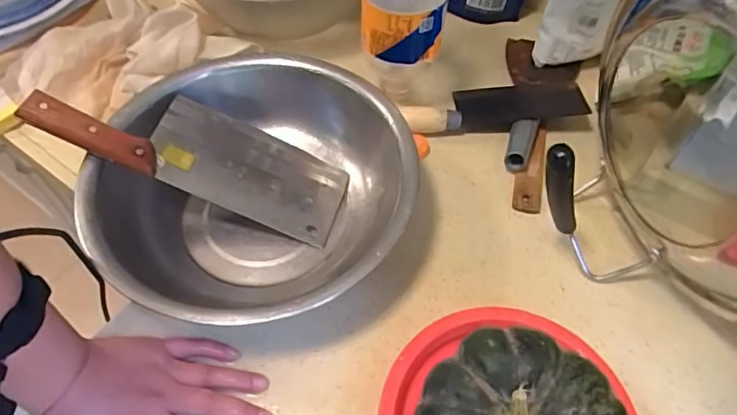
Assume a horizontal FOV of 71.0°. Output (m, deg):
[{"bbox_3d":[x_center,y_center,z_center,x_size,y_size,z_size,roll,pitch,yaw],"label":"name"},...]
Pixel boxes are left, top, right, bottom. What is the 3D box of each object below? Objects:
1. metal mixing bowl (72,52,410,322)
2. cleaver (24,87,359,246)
[{"bbox_3d":[-0.104,-0.018,0.491,0.283,0.081,0.283,0,57,-1],"label":"metal mixing bowl"},{"bbox_3d":[-0.161,-0.051,0.494,0.283,0.020,0.100,19,55,-17],"label":"cleaver"}]

